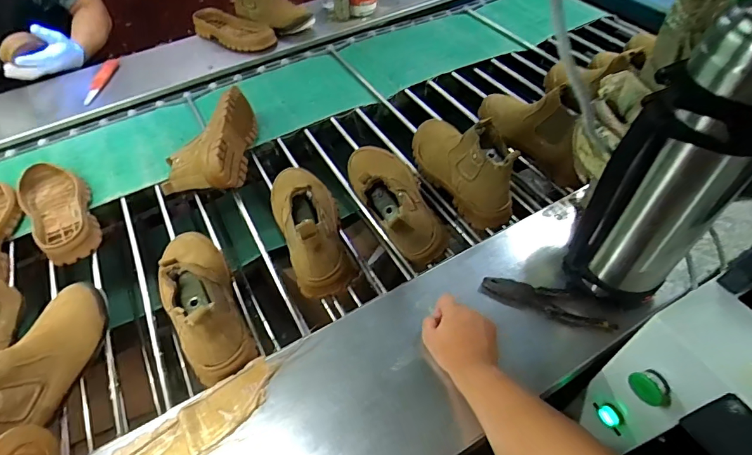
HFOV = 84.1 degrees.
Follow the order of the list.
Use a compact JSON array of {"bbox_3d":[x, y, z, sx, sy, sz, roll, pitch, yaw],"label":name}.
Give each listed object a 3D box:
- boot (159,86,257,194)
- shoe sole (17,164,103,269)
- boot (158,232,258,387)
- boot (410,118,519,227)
[{"bbox_3d":[-0.365,-0.182,0.899,0.170,0.109,0.276,-6,54,1],"label":"boot"},{"bbox_3d":[-0.644,-0.041,0.855,0.117,0.042,0.318,-39,59,-21],"label":"shoe sole"},{"bbox_3d":[-0.278,0.090,0.636,0.095,0.156,0.281,-27,56,-14],"label":"boot"},{"bbox_3d":[0.158,-0.140,0.795,0.089,0.146,0.284,-27,56,-14],"label":"boot"}]

